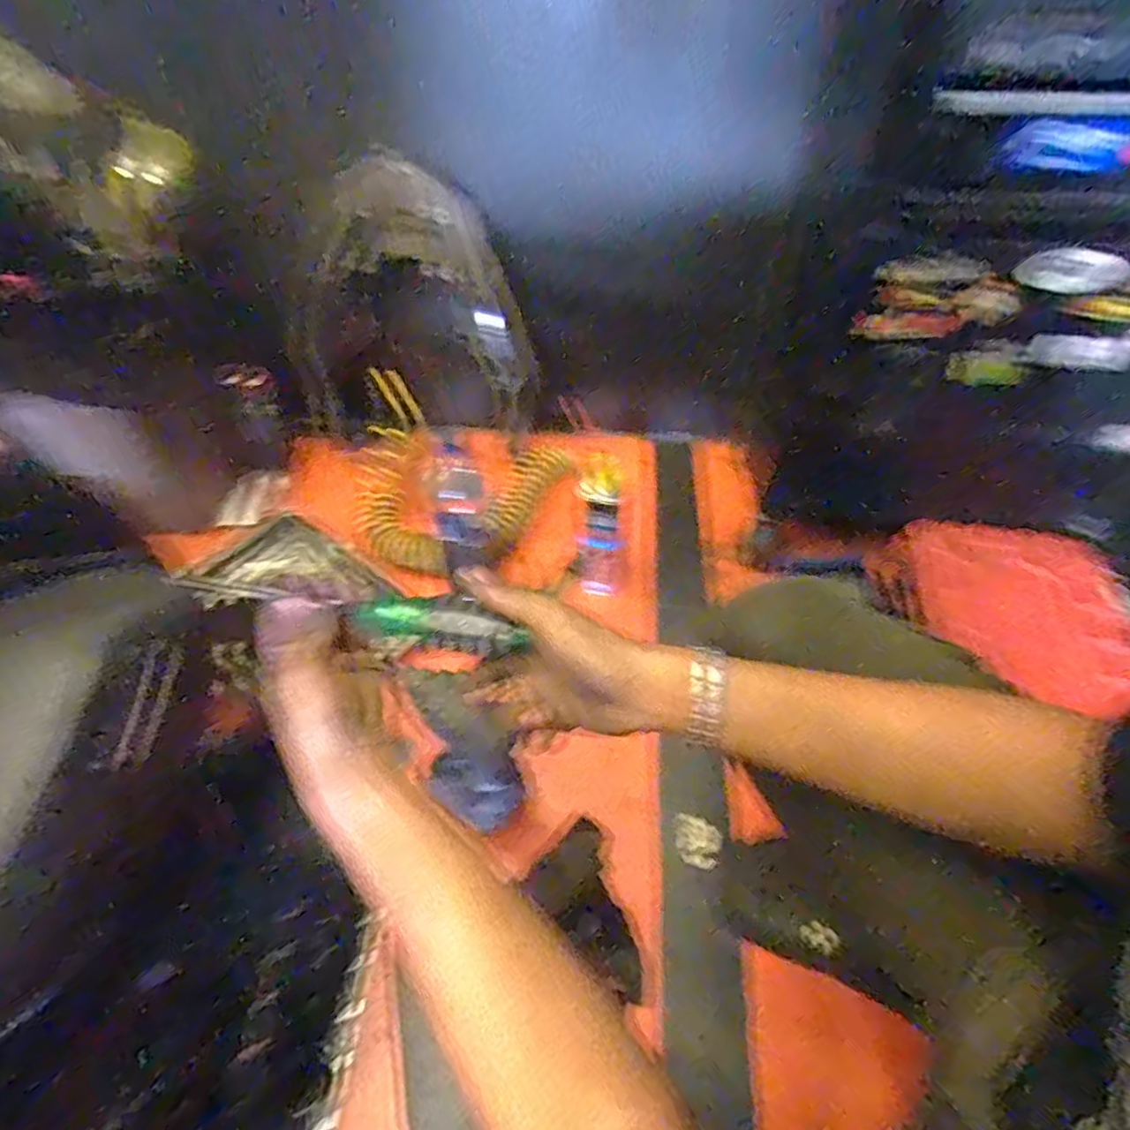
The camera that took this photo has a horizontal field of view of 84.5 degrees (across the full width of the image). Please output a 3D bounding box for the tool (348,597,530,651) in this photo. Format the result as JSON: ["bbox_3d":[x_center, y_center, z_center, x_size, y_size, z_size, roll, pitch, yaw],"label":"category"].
[{"bbox_3d":[-0.079,0.036,0.388,0.106,0.012,0.024,7,51,9],"label":"tool"}]

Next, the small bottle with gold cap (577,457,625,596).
[{"bbox_3d":[0.053,-0.041,0.891,0.073,0.236,0.064,8,51,5],"label":"small bottle with gold cap"}]

